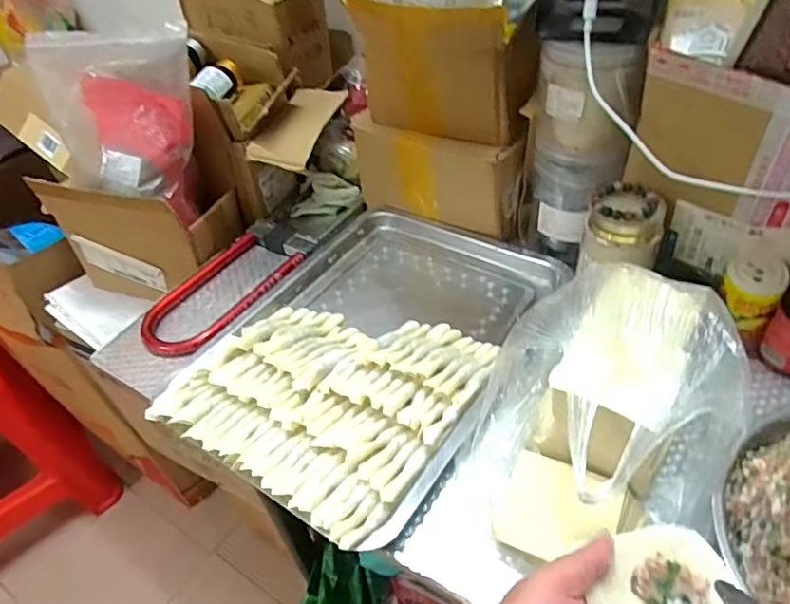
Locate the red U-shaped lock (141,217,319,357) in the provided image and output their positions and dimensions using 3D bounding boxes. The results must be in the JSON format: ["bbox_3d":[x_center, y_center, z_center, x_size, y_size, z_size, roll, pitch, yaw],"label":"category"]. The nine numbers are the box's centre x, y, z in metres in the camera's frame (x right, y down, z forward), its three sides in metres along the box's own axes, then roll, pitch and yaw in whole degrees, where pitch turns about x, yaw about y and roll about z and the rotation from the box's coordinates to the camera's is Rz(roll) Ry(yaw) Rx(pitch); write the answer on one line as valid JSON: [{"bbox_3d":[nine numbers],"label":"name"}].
[{"bbox_3d":[-0.207,-0.025,0.711,0.128,0.023,0.241,21,50,27],"label":"red U-shaped lock"}]

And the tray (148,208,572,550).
[{"bbox_3d":[-0.026,0.037,0.608,0.287,0.050,0.397,21,50,27],"label":"tray"}]

